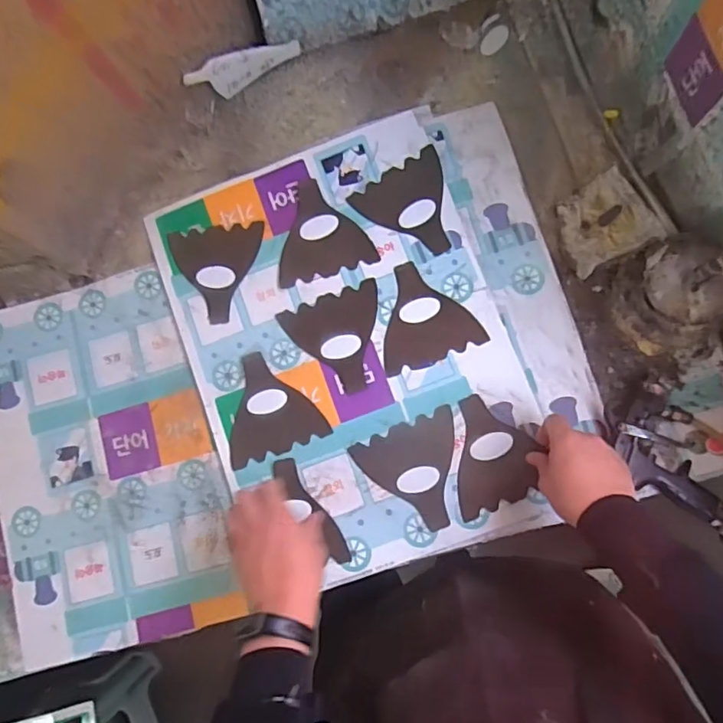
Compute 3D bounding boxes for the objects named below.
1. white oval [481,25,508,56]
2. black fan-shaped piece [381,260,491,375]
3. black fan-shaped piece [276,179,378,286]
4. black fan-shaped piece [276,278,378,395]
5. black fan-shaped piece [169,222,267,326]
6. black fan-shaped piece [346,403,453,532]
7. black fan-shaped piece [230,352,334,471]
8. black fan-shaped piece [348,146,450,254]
[{"bbox_3d":[0.173,-0.417,0.678,0.025,0.004,0.046,38,88,10],"label":"white oval"},{"bbox_3d":[0.073,-0.059,0.634,0.119,0.004,0.123,-18,80,4],"label":"black fan-shaped piece"},{"bbox_3d":[-0.054,-0.167,0.657,0.121,0.009,0.123,-15,80,4],"label":"black fan-shaped piece"},{"bbox_3d":[-0.025,-0.023,0.640,0.121,0.006,0.123,-20,80,3],"label":"black fan-shaped piece"},{"bbox_3d":[-0.180,-0.111,0.663,0.117,0.005,0.121,-8,81,5],"label":"black fan-shaped piece"},{"bbox_3d":[0.071,0.130,0.606,0.120,0.011,0.125,-28,78,4],"label":"black fan-shaped piece"},{"bbox_3d":[-0.115,0.052,0.639,0.122,0.004,0.124,-21,80,3],"label":"black fan-shaped piece"},{"bbox_3d":[0.067,-0.187,0.650,0.117,0.006,0.123,-32,80,1],"label":"black fan-shaped piece"}]

